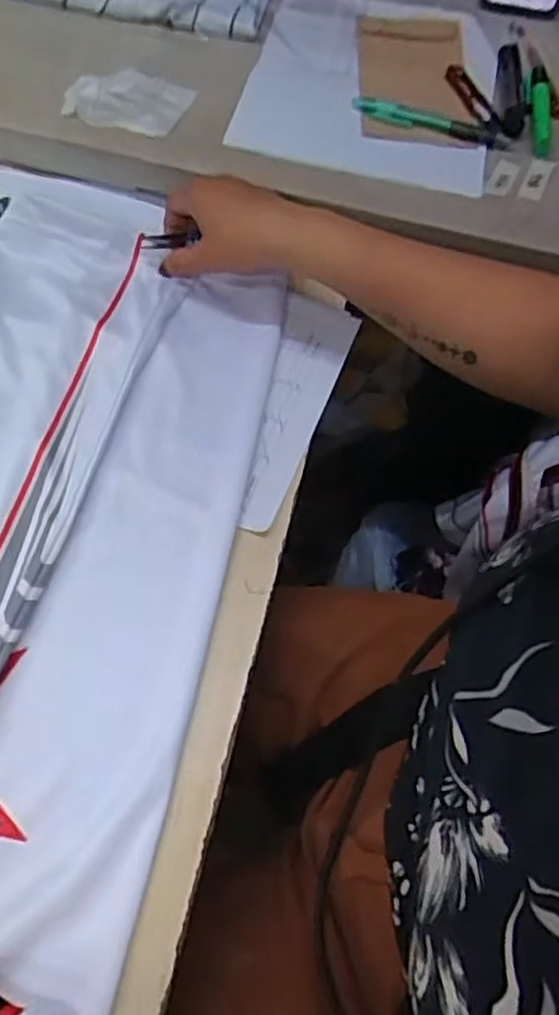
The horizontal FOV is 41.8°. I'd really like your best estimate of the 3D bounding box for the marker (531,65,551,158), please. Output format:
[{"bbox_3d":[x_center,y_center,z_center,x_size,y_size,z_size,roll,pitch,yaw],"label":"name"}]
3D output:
[{"bbox_3d":[0.233,-0.354,0.649,0.016,0.014,0.120,7,60,-1],"label":"marker"}]

